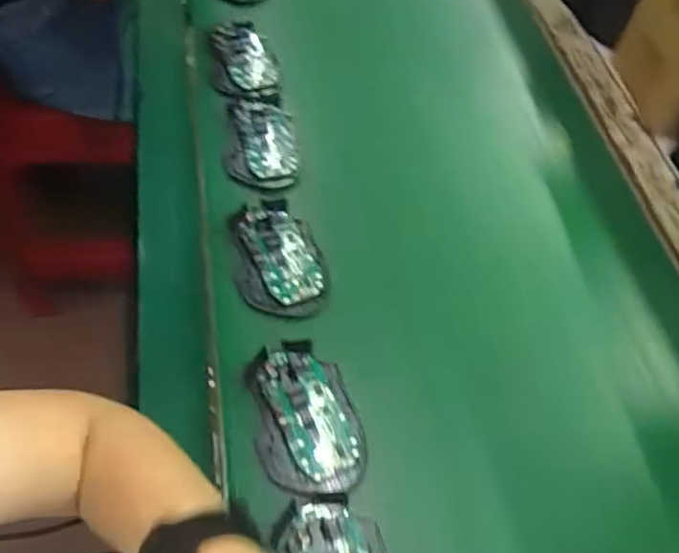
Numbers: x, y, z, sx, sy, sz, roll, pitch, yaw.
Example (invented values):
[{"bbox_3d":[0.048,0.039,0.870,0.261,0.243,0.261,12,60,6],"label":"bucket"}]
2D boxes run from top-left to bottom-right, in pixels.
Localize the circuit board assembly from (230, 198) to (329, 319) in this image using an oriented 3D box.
[{"bbox_3d":[-0.053,-0.015,0.556,0.070,0.025,0.119,-16,57,-10],"label":"circuit board assembly"}]

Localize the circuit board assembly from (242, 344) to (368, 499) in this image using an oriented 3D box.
[{"bbox_3d":[-0.025,0.100,0.473,0.072,0.014,0.113,-16,57,-10],"label":"circuit board assembly"}]

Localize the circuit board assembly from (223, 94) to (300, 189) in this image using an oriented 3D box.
[{"bbox_3d":[-0.075,-0.133,0.641,0.068,0.018,0.121,-3,55,-1],"label":"circuit board assembly"}]

